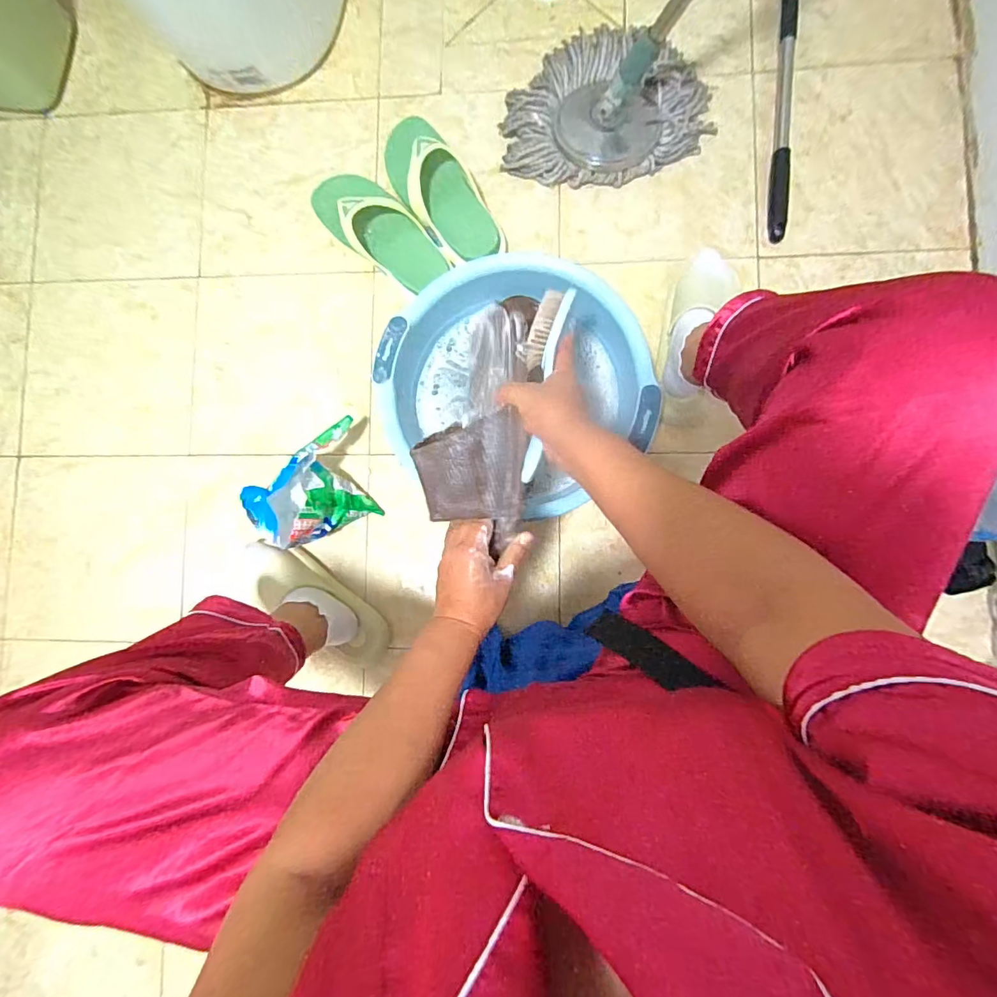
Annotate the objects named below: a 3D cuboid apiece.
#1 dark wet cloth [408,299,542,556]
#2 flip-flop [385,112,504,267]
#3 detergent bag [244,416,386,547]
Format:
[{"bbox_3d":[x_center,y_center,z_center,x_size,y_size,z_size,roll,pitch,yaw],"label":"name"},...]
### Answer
[{"bbox_3d":[-0.020,-0.084,0.510,0.112,0.068,0.245,7,77,4],"label":"dark wet cloth"},{"bbox_3d":[-0.097,-0.497,0.784,0.110,0.076,0.270,-33,85,2],"label":"flip-flop"},{"bbox_3d":[-0.281,-0.015,0.748,0.184,0.143,0.145,-26,85,3],"label":"detergent bag"}]

